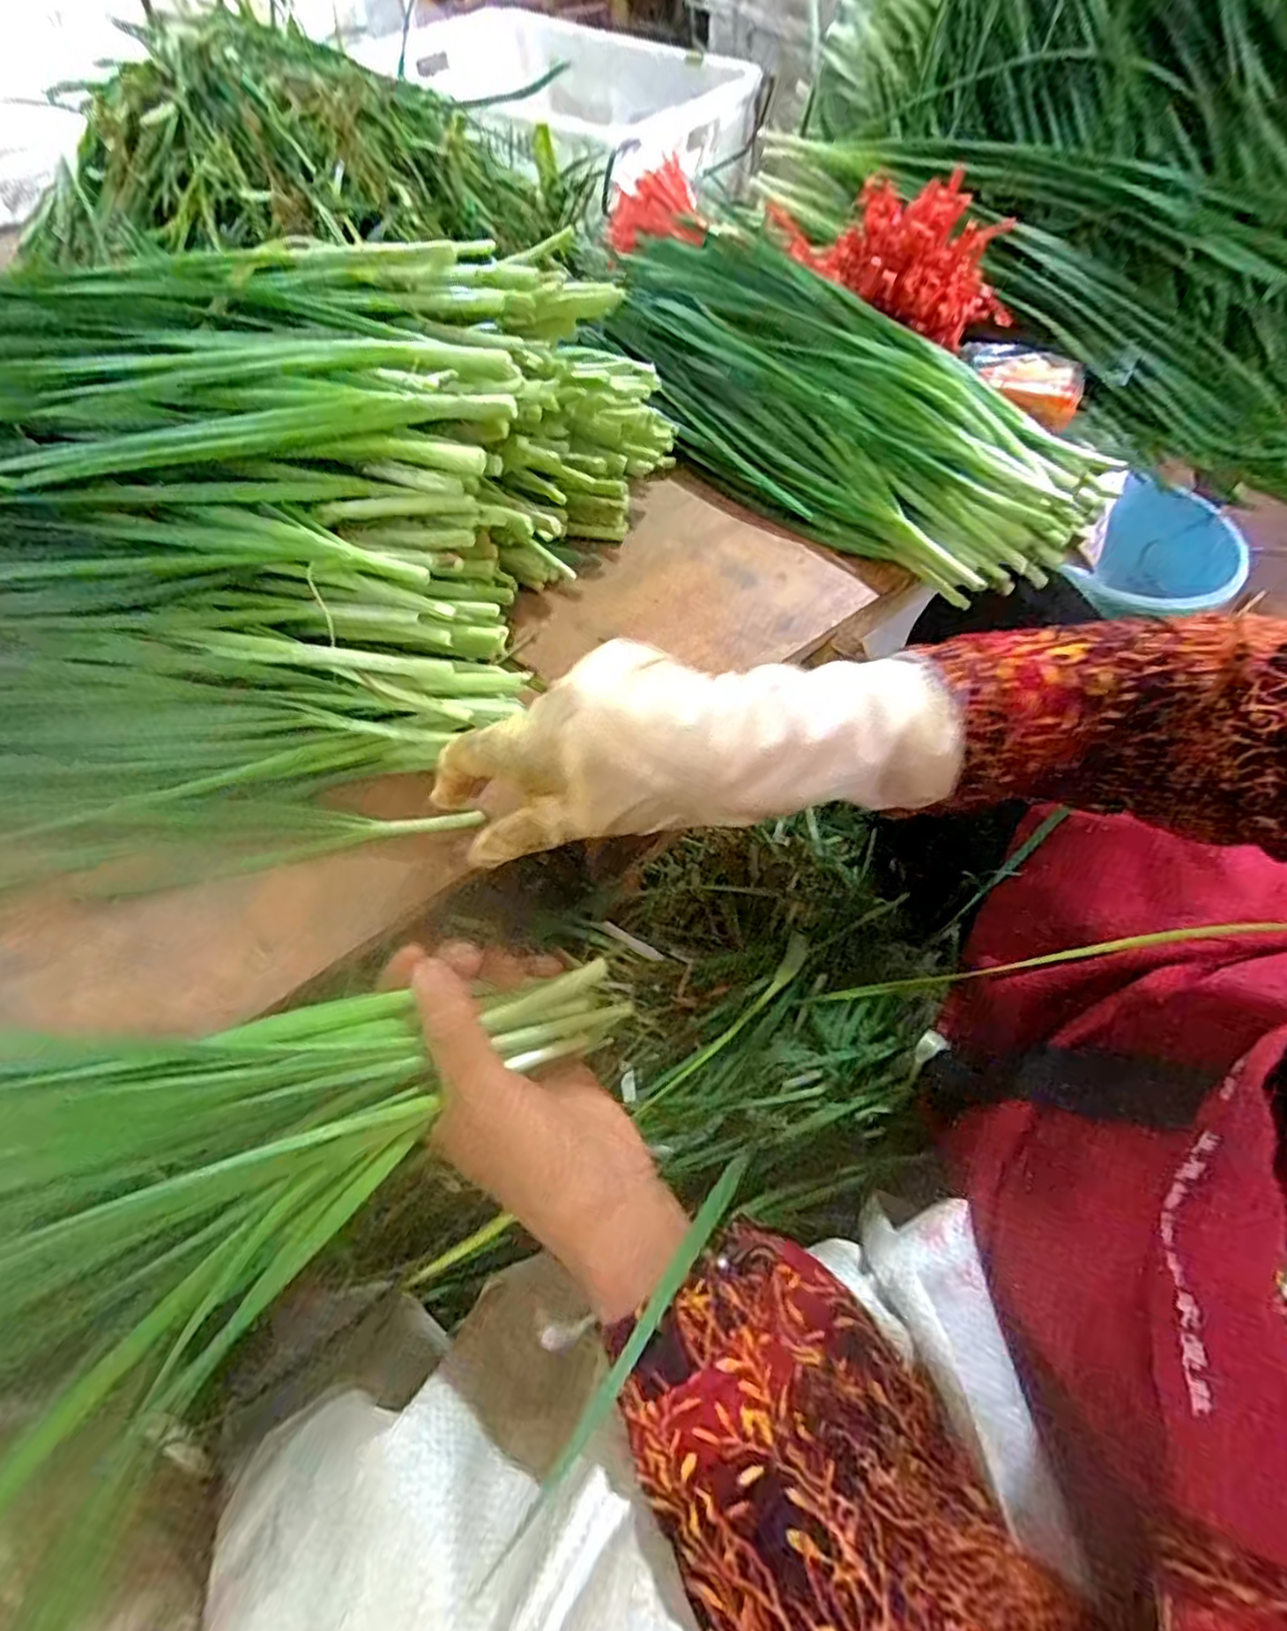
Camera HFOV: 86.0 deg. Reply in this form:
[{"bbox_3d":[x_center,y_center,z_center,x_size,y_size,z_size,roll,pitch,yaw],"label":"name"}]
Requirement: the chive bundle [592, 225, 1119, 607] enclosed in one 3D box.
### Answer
[{"bbox_3d":[0.097,-0.287,0.464,0.154,0.063,0.412,-32,65,-19],"label":"chive bundle"}]

